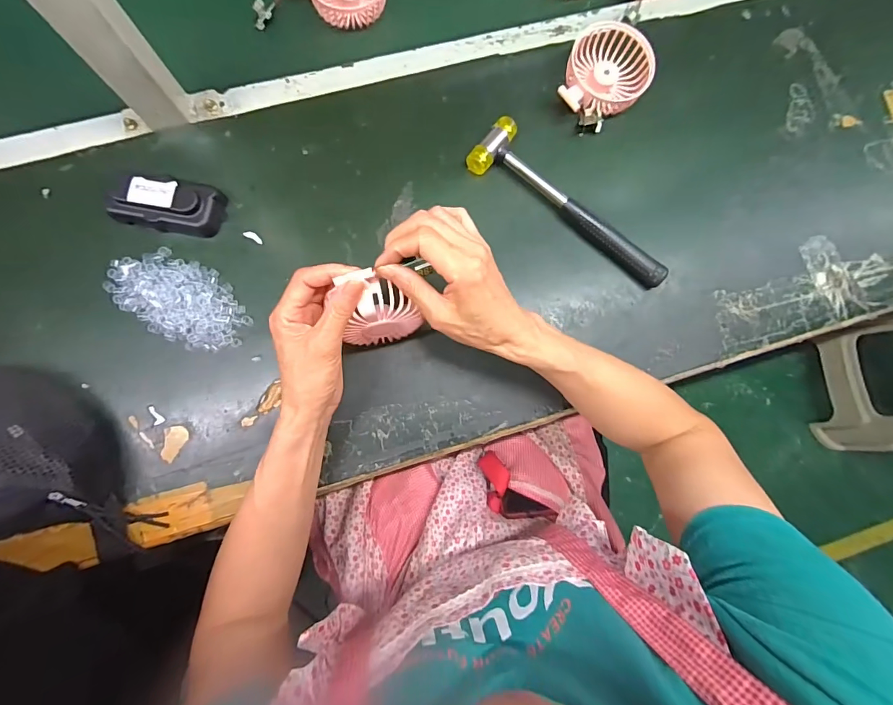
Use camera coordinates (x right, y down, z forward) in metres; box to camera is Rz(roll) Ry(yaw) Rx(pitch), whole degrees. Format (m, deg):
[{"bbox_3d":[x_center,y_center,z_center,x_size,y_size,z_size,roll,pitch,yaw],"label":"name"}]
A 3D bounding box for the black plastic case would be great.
[{"bbox_3d":[-0.277,-0.147,0.404,0.099,0.028,0.050,9,83,-2],"label":"black plastic case"}]

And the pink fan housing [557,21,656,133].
[{"bbox_3d":[0.173,-0.302,0.450,0.089,0.033,0.109,29,82,1],"label":"pink fan housing"}]

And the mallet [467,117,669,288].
[{"bbox_3d":[0.135,-0.154,0.431,0.239,0.023,0.060,36,83,2],"label":"mallet"}]

